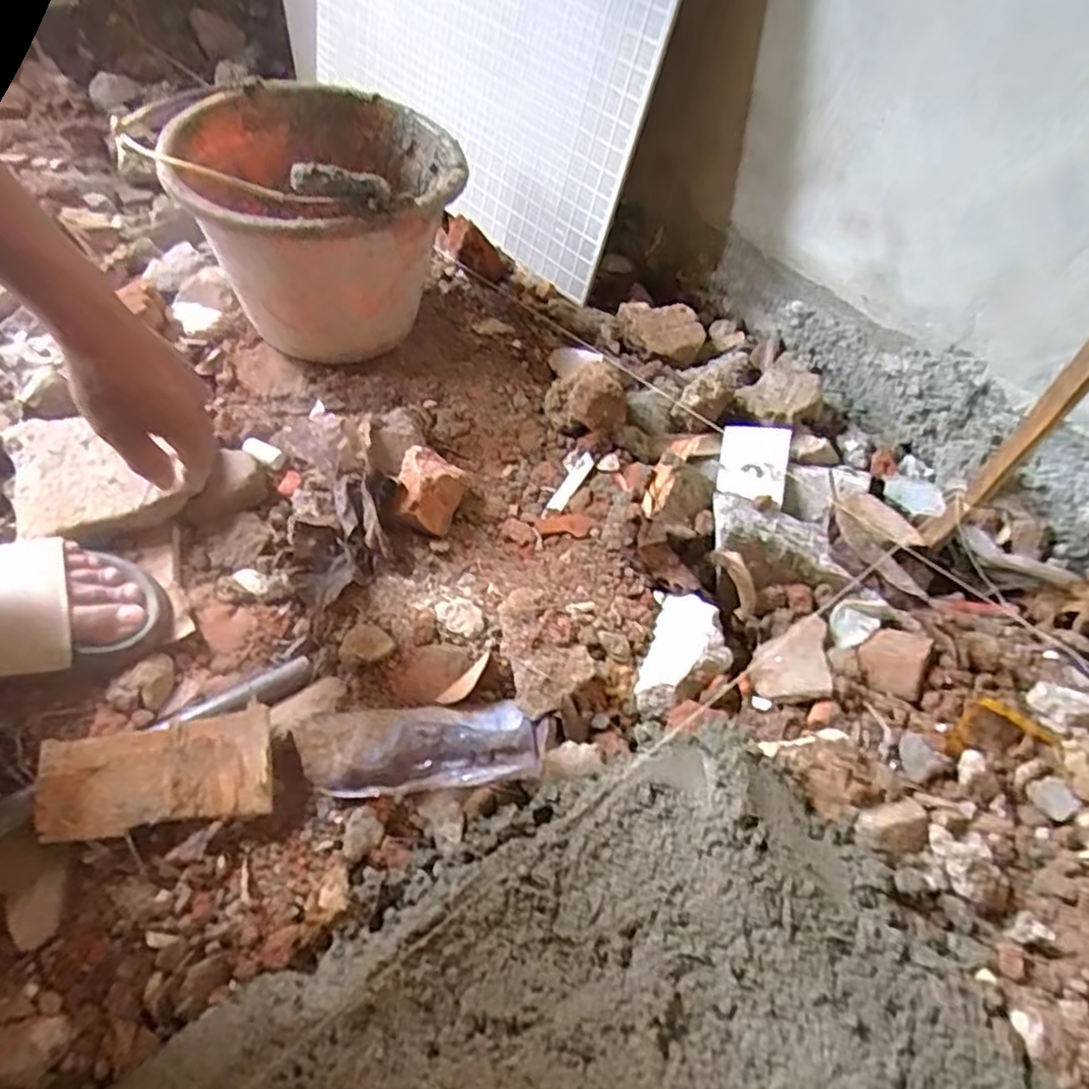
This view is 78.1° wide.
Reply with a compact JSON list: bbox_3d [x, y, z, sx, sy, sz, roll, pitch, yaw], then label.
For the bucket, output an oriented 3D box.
[{"bbox_3d":[-0.229,-0.336,0.733,0.274,0.228,0.274,1,53,-1],"label":"bucket"}]

